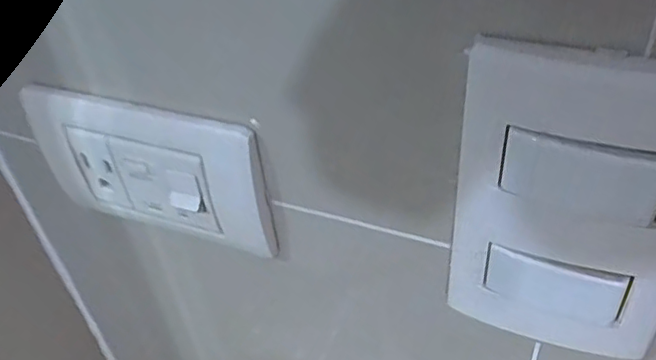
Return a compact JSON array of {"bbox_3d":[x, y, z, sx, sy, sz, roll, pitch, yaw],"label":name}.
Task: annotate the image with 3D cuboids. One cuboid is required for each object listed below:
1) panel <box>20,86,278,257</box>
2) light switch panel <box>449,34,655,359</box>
[{"bbox_3d":[-0.079,-0.004,0.256,0.113,0.065,0.013,12,44,20],"label":"panel"},{"bbox_3d":[0.072,0.012,0.181,0.067,0.108,0.010,15,45,23],"label":"light switch panel"}]

